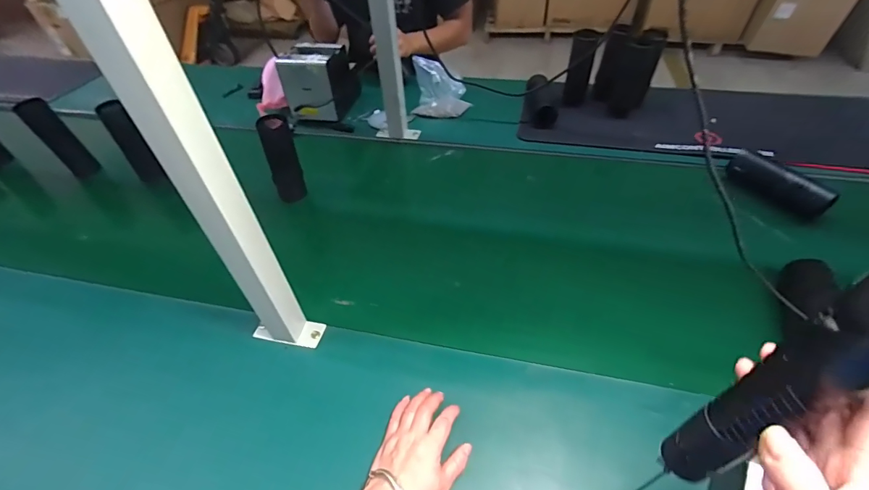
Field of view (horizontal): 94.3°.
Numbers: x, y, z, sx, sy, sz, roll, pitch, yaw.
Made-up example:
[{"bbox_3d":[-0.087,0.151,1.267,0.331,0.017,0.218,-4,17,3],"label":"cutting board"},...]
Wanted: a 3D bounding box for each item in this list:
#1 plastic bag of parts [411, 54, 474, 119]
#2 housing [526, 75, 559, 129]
[{"bbox_3d":[0.017,-0.383,0.983,0.137,0.129,0.073,2,46,6],"label":"plastic bag of parts"},{"bbox_3d":[0.251,-0.350,0.973,0.061,0.054,0.182,0,46,4],"label":"housing"}]

